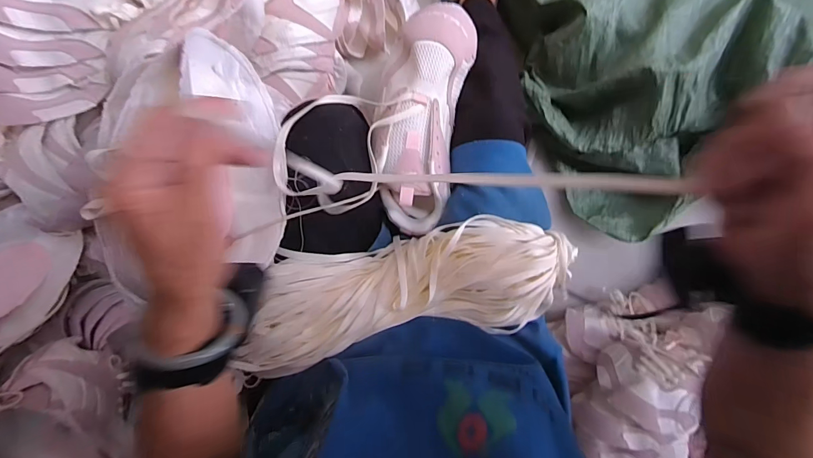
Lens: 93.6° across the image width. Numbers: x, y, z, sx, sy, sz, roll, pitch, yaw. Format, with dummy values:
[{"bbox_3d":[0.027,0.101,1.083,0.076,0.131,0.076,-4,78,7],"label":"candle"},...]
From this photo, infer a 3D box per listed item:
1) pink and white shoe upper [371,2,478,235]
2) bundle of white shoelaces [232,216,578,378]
[{"bbox_3d":[0.016,-0.126,0.455,0.103,0.072,0.253,10,96,-5],"label":"pink and white shoe upper"},{"bbox_3d":[0.010,0.067,0.431,0.366,0.040,0.126,-7,98,-3],"label":"bundle of white shoelaces"}]

